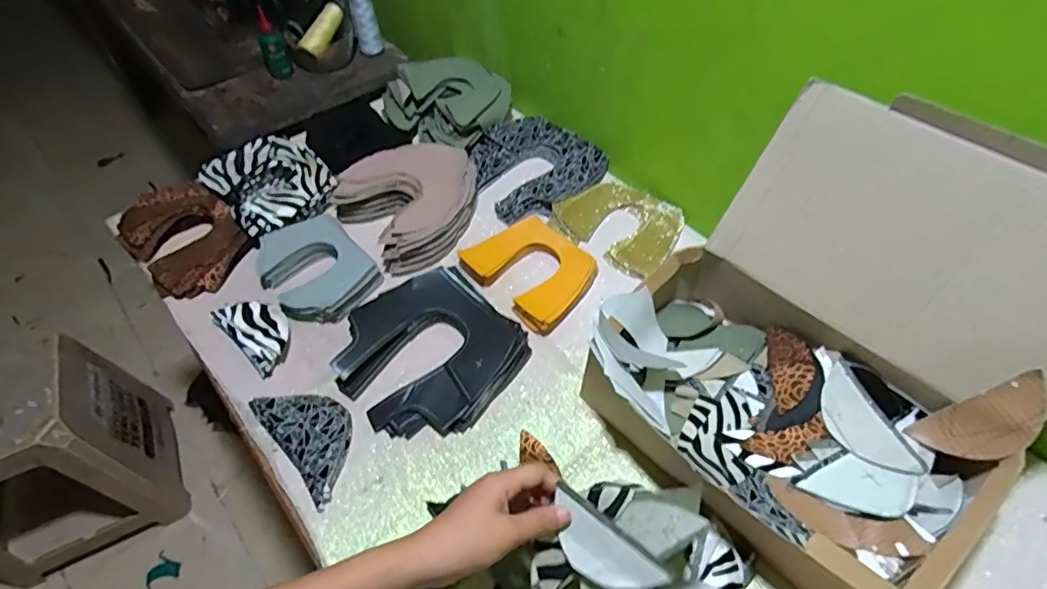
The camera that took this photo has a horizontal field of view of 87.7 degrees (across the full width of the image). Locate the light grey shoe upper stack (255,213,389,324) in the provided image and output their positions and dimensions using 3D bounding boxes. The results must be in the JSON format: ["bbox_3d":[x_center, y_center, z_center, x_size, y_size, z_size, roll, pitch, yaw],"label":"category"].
[{"bbox_3d":[-0.270,-0.033,0.704,0.117,0.035,0.157,-37,60,-24],"label":"light grey shoe upper stack"}]

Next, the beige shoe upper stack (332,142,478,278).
[{"bbox_3d":[-0.153,-0.134,0.764,0.179,0.062,0.176,-36,61,-24],"label":"beige shoe upper stack"}]

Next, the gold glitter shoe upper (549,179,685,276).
[{"bbox_3d":[0.135,-0.101,0.759,0.157,0.024,0.133,33,60,24],"label":"gold glitter shoe upper"}]

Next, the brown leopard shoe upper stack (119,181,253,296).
[{"bbox_3d":[-0.458,-0.077,0.738,0.183,0.045,0.131,38,61,25],"label":"brown leopard shoe upper stack"}]

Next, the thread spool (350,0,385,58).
[{"bbox_3d":[-0.301,-0.521,1.032,0.049,0.124,0.049,-12,54,-9],"label":"thread spool"}]

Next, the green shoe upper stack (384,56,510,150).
[{"bbox_3d":[-0.112,-0.312,0.881,0.184,0.074,0.166,-35,60,-24],"label":"green shoe upper stack"}]

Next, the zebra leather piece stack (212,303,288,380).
[{"bbox_3d":[-0.318,0.042,0.655,0.112,0.027,0.062,36,61,25],"label":"zebra leather piece stack"}]

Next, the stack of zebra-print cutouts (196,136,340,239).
[{"bbox_3d":[-0.356,-0.157,0.782,0.159,0.057,0.150,38,61,25],"label":"stack of zebra-print cutouts"}]

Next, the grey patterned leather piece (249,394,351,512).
[{"bbox_3d":[-0.222,0.147,0.580,0.073,0.014,0.141,-37,60,-24],"label":"grey patterned leather piece"}]

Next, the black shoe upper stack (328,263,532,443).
[{"bbox_3d":[-0.110,0.064,0.625,0.185,0.035,0.188,-39,61,-25],"label":"black shoe upper stack"}]

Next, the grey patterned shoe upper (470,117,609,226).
[{"bbox_3d":[0.010,-0.195,0.823,0.182,0.027,0.183,-36,61,-24],"label":"grey patterned shoe upper"}]

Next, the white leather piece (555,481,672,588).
[{"bbox_3d":[0.058,0.192,0.406,0.099,0.008,0.042,38,80,7],"label":"white leather piece"}]

